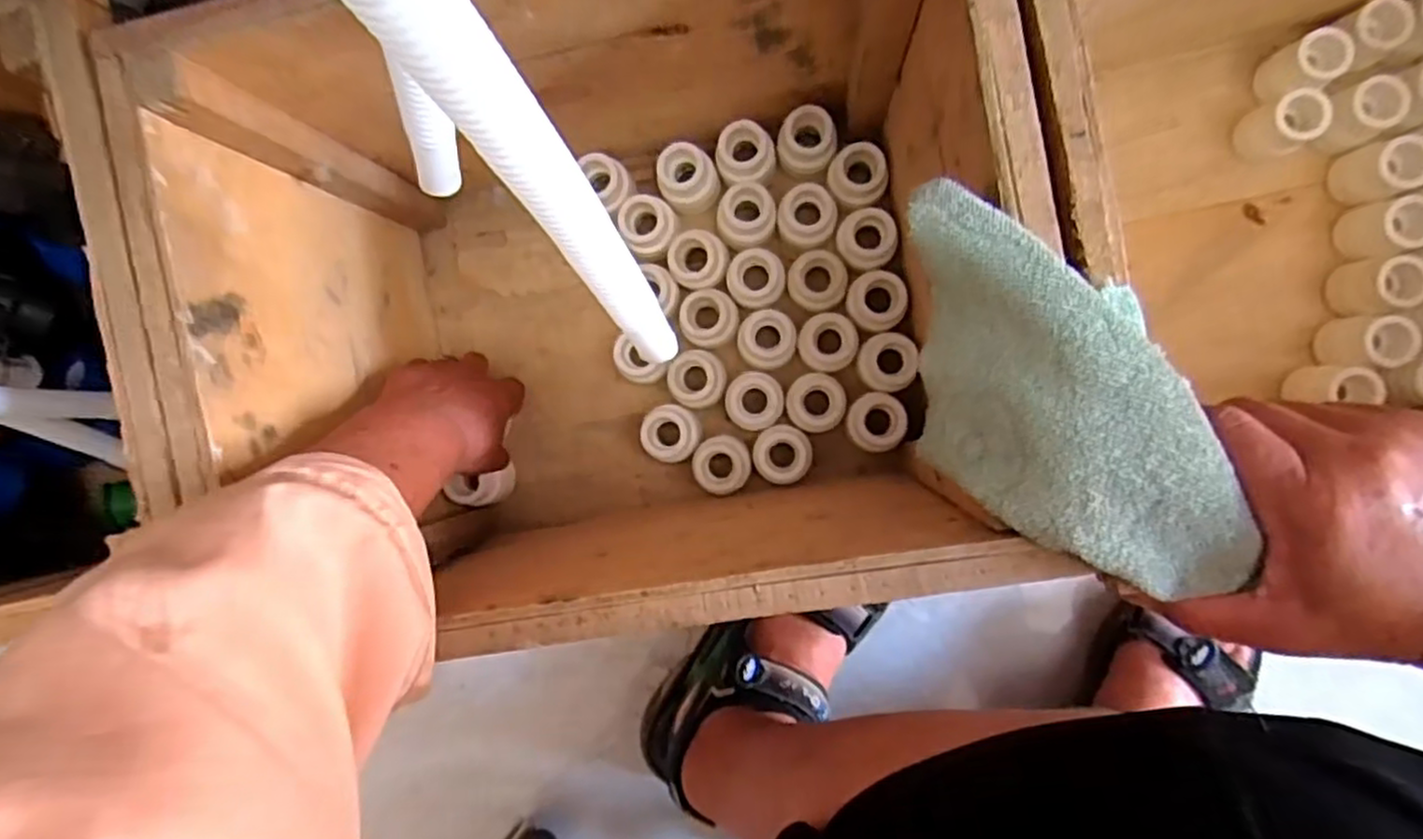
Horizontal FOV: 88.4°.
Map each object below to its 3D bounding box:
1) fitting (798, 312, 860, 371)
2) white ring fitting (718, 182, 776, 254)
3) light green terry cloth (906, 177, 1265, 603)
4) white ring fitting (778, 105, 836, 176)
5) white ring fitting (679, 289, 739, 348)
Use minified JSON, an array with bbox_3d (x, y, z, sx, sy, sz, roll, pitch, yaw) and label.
[{"bbox_3d":[0.085,-0.055,0.528,0.042,0.034,0.039,-3,91,6],"label":"fitting"},{"bbox_3d":[0.026,-0.145,0.535,0.041,0.043,0.043,0,92,6],"label":"white ring fitting"},{"bbox_3d":[0.132,-0.010,0.293,0.088,0.042,0.181,-25,89,6],"label":"light green terry cloth"},{"bbox_3d":[0.068,-0.200,0.524,0.041,0.029,0.040,0,92,6],"label":"white ring fitting"},{"bbox_3d":[-0.001,-0.073,0.527,0.039,0.029,0.039,0,92,6],"label":"white ring fitting"}]

